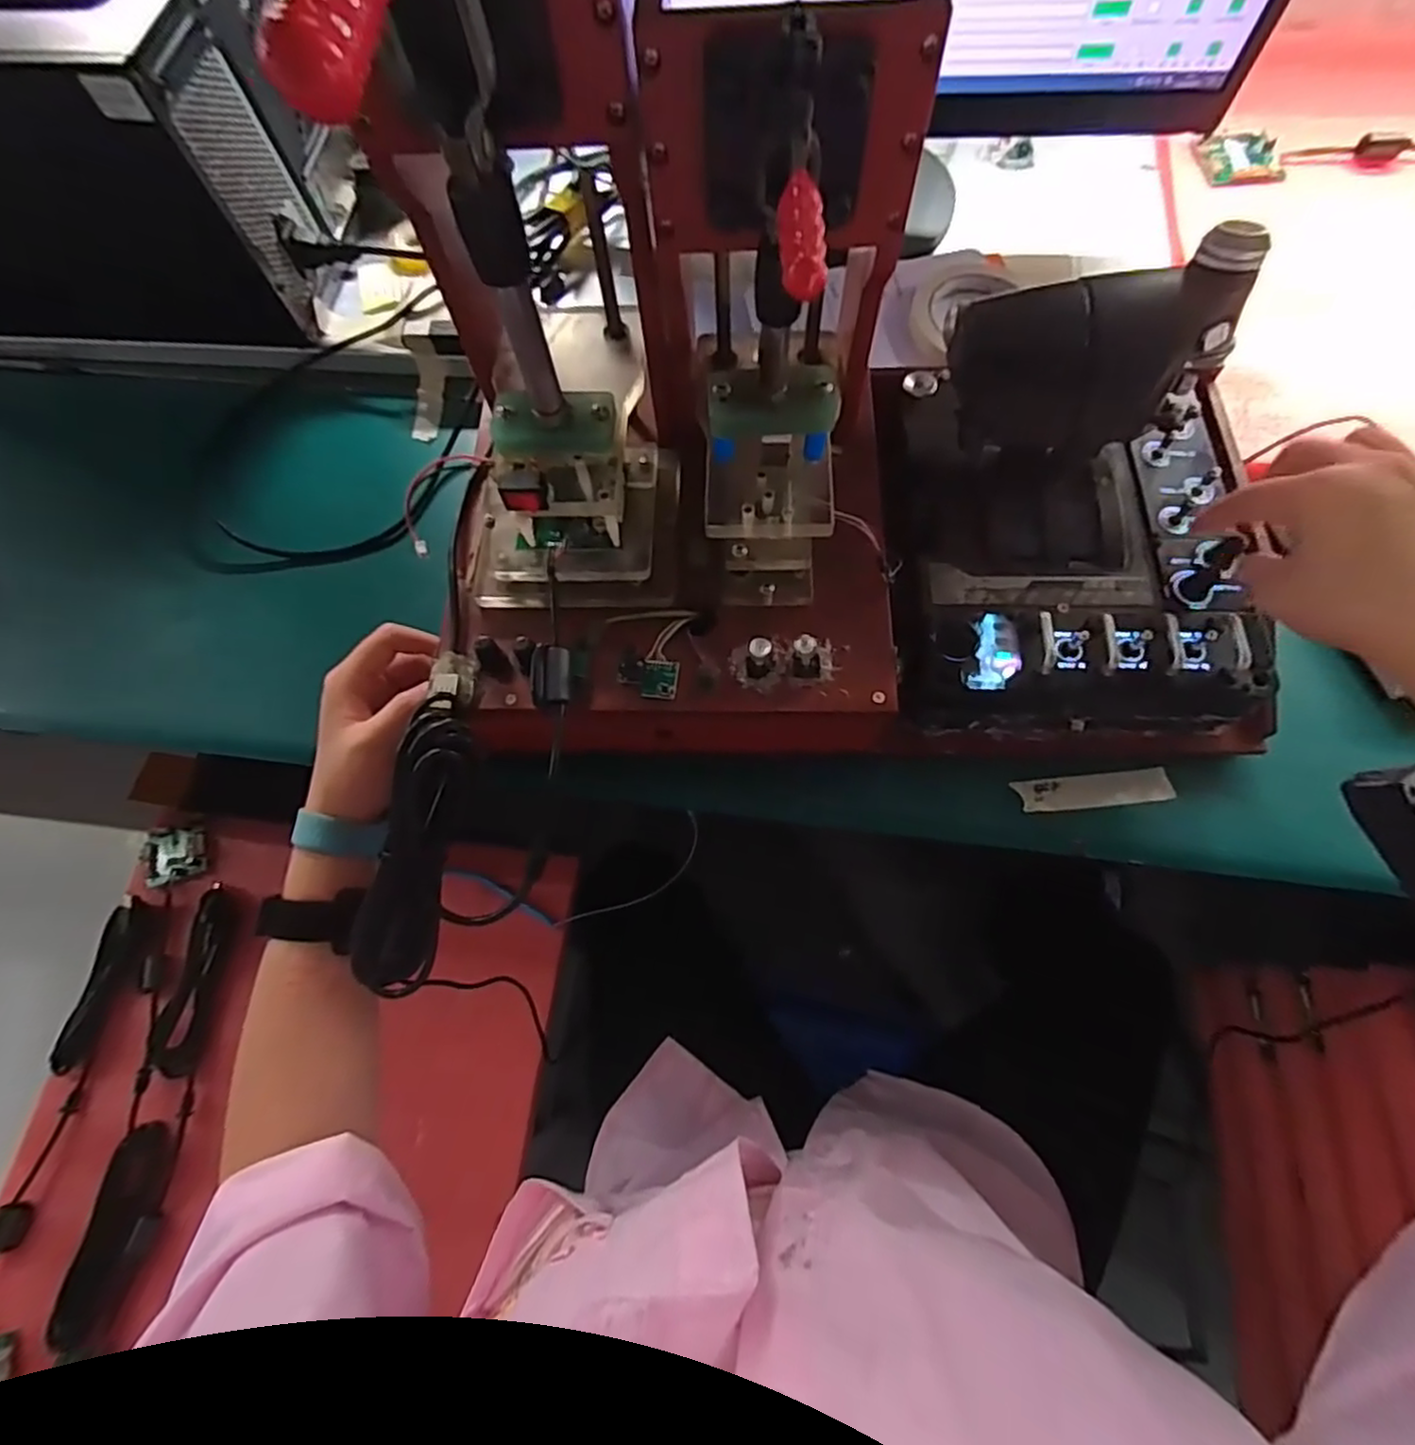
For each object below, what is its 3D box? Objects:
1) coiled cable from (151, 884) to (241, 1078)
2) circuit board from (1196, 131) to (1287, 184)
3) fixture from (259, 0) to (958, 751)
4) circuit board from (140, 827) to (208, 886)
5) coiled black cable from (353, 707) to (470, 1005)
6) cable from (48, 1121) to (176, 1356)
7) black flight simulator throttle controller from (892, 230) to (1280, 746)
[{"bbox_3d":[-0.460,0.228,0.602,0.032,0.019,0.157,2,70,3],"label":"coiled cable"},{"bbox_3d":[0.438,-0.465,0.551,0.061,0.012,0.053,4,70,4],"label":"circuit board"},{"bbox_3d":[-0.024,-0.142,0.270,0.238,0.285,0.208,1,70,3],"label":"fixture"},{"bbox_3d":[-0.519,0.128,0.651,0.054,0.009,0.055,-18,74,-19],"label":"circuit board"},{"bbox_3d":[-0.149,0.066,0.343,0.033,0.031,0.149,14,94,8],"label":"coiled black cable"},{"bbox_3d":[-0.471,0.407,0.535,0.054,0.016,0.148,5,70,5],"label":"cable"},{"bbox_3d":[0.213,-0.119,0.378,0.204,0.129,0.223,1,69,3],"label":"black flight simulator throttle controller"}]

